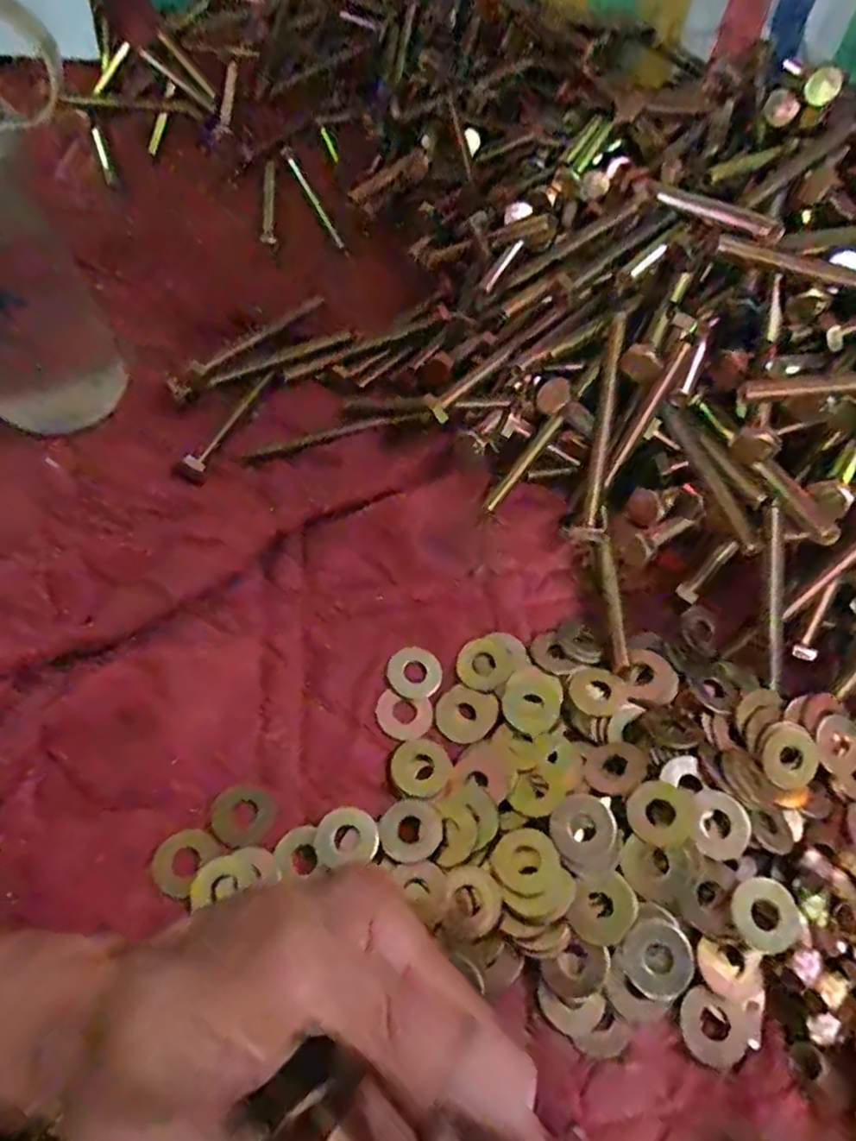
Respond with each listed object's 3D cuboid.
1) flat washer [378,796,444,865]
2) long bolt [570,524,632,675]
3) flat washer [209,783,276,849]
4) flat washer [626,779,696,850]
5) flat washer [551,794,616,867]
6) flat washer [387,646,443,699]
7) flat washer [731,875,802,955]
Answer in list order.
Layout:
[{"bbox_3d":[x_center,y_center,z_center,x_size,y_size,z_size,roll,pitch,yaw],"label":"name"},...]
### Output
[{"bbox_3d":[-0.007,0.102,0.263,0.023,0.004,0.025,1,61,-2],"label":"flat washer"},{"bbox_3d":[0.085,0.012,0.313,0.017,0.010,0.074,-8,61,-8],"label":"long bolt"},{"bbox_3d":[-0.074,0.097,0.264,0.022,0.004,0.023,1,61,-2],"label":"flat washer"},{"bbox_3d":[0.089,0.093,0.255,0.024,0.004,0.023,1,61,-2],"label":"flat washer"},{"bbox_3d":[0.059,0.099,0.256,0.023,0.004,0.024,0,67,0],"label":"flat washer"},{"bbox_3d":[-0.006,0.045,0.300,0.024,0.004,0.024,-5,61,-6],"label":"flat washer"},{"bbox_3d":[0.123,0.125,0.243,0.023,0.004,0.024,-2,77,9],"label":"flat washer"}]

